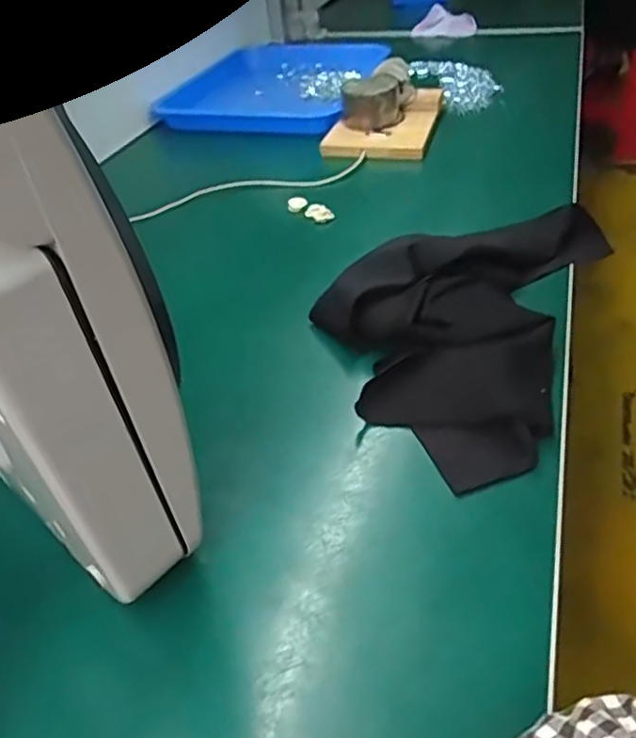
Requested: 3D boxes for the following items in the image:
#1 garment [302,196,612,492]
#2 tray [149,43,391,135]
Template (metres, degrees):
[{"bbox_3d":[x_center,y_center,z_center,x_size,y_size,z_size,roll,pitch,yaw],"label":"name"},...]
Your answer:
[{"bbox_3d":[0.111,-0.061,0.510,0.196,0.043,0.342,15,44,23],"label":"garment"},{"bbox_3d":[-0.067,-0.503,1.088,0.335,0.031,0.441,7,41,15],"label":"tray"}]

